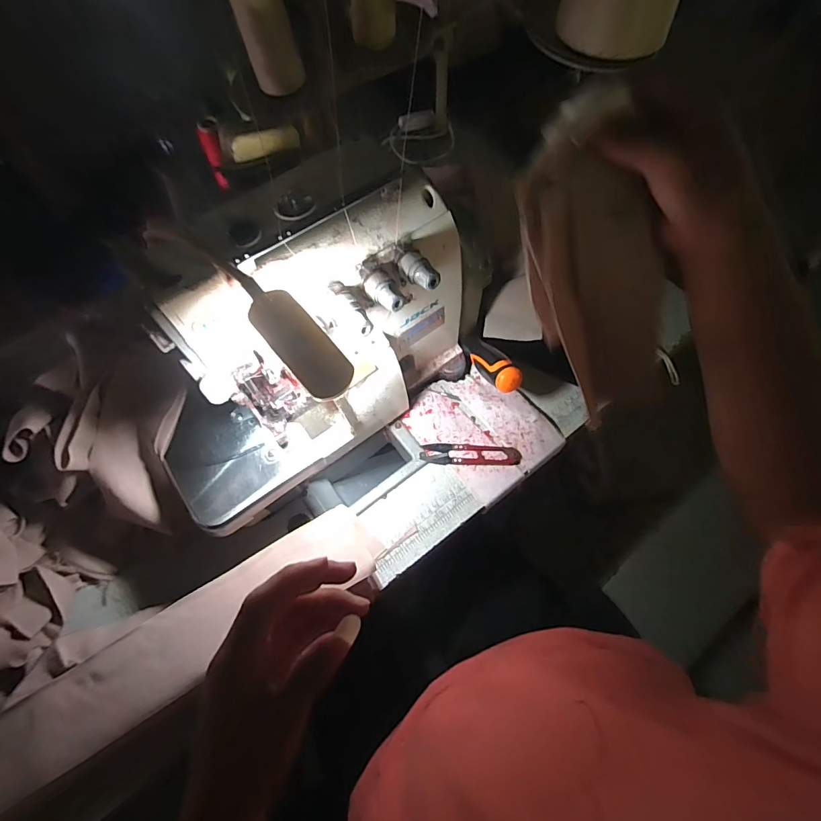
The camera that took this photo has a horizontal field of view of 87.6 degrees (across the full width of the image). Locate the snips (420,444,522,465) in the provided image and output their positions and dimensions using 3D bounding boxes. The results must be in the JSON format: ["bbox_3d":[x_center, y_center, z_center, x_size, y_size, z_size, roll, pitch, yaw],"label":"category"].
[{"bbox_3d":[0.065,0.047,0.465,0.106,0.004,0.023,0,67,1],"label":"snips"}]

